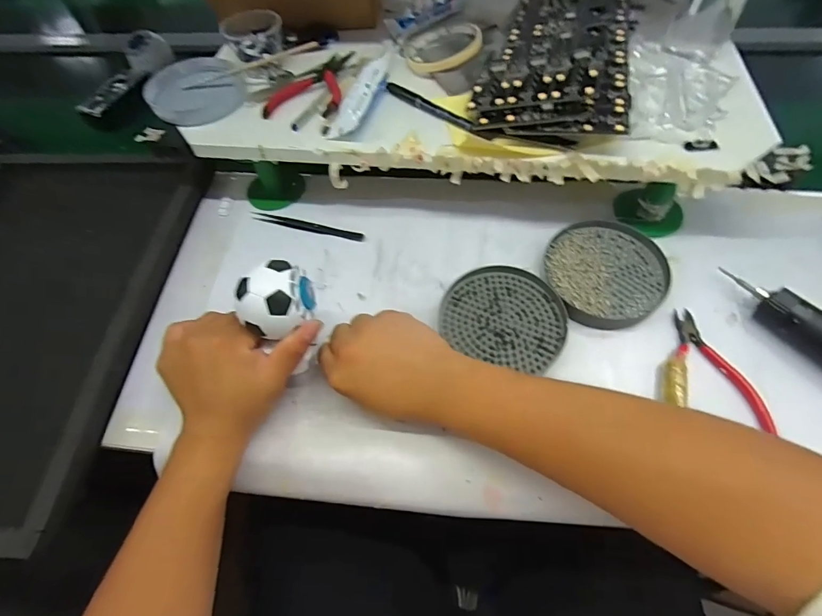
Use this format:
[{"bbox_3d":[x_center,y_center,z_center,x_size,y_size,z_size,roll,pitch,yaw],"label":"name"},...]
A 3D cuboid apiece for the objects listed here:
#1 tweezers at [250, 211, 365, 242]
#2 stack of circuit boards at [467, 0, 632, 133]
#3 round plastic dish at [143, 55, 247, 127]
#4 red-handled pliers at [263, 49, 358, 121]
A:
[{"bbox_3d":[-0.115,-0.091,0.471,0.133,0.004,0.013,15,61,12],"label":"tweezers"},{"bbox_3d":[0.148,-0.262,0.432,0.139,0.041,0.243,11,61,11],"label":"stack of circuit boards"},{"bbox_3d":[-0.239,-0.246,0.470,0.099,0.015,0.117,-28,61,-12],"label":"round plastic dish"},{"bbox_3d":[-0.111,-0.241,0.455,0.084,0.015,0.123,0,59,4],"label":"red-handled pliers"}]

